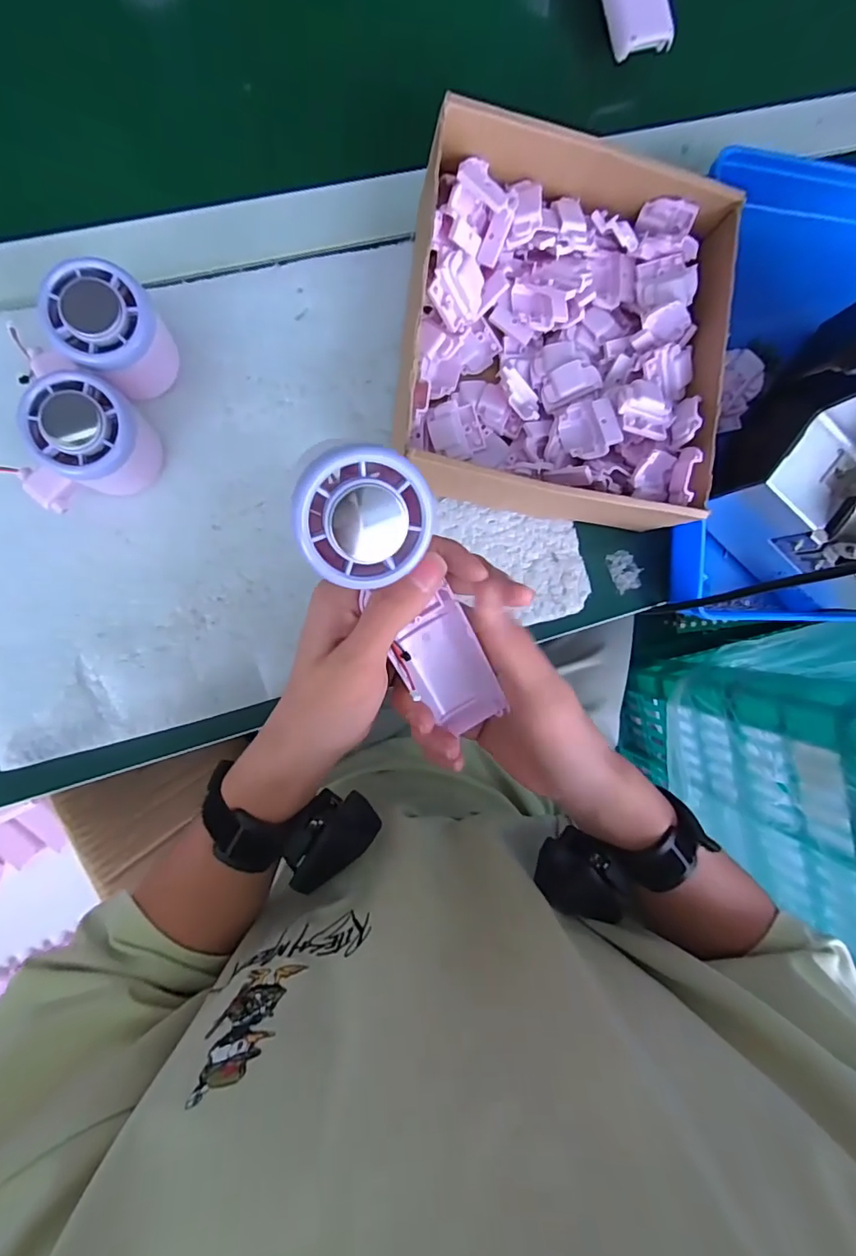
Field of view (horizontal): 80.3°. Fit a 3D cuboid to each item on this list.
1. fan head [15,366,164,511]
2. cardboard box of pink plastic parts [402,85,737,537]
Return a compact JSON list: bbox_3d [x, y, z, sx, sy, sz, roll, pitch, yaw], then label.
[{"bbox_3d":[-0.200,-0.103,0.295,0.076,0.056,0.058,-30,96,-7],"label":"fan head"},{"bbox_3d":[0.084,-0.183,0.331,0.192,0.064,0.215,7,91,-9],"label":"cardboard box of pink plastic parts"}]

